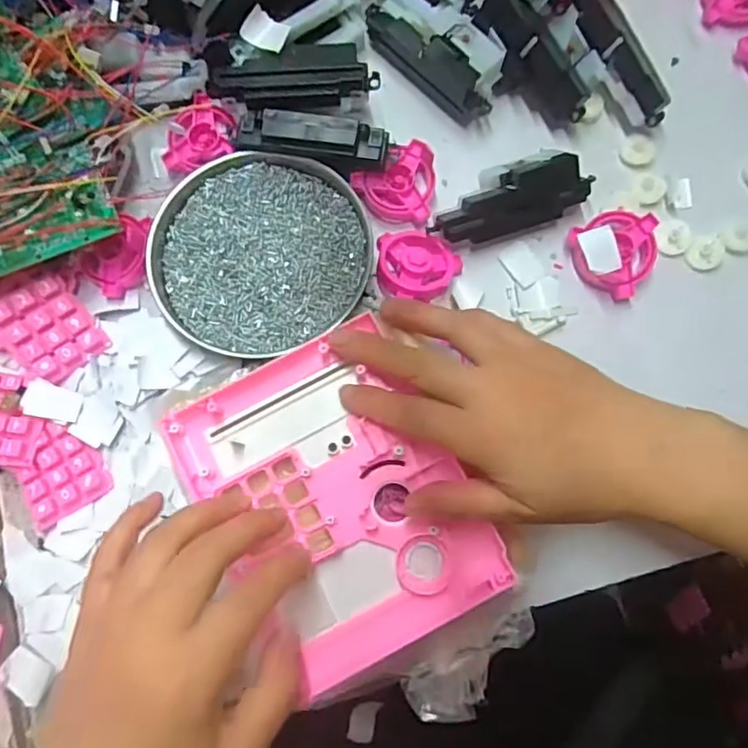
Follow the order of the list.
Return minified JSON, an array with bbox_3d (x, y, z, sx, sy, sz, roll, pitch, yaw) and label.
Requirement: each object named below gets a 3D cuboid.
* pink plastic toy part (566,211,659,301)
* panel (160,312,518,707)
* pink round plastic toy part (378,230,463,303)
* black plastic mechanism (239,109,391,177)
[{"bbox_3d":[0.152,-0.080,0.366,0.053,0.019,0.054,0,81,1],"label":"pink plastic toy part"},{"bbox_3d":[-0.020,0.068,0.305,0.126,0.020,0.165,-28,83,-5],"label":"panel"},{"bbox_3d":[0.030,-0.069,0.363,0.053,0.019,0.047,0,81,1],"label":"pink round plastic toy part"},{"bbox_3d":[-0.039,-0.150,0.367,0.094,0.023,0.028,11,81,3],"label":"black plastic mechanism"}]

